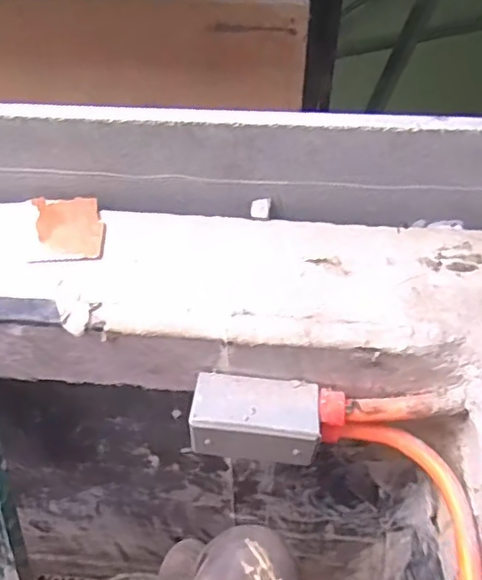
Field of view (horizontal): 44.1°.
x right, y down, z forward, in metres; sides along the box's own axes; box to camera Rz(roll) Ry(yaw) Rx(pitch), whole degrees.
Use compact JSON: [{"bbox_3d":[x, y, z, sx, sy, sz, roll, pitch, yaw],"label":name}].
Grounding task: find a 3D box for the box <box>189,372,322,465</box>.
[{"bbox_3d":[0.012,0.124,0.561,0.119,0.061,0.064,4,53,4],"label":"box"}]

